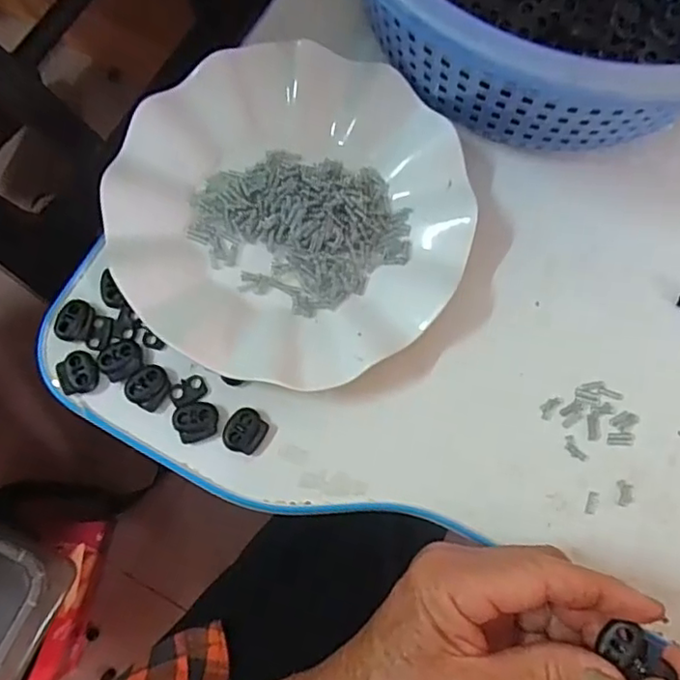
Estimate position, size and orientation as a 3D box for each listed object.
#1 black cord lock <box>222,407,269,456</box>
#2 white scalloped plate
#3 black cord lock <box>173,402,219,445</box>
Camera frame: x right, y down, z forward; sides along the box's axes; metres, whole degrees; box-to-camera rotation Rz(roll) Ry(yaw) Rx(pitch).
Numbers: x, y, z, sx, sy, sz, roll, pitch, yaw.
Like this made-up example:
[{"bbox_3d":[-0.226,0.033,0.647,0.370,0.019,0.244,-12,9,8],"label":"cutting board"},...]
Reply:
[{"bbox_3d":[-0.046,0.044,0.302,0.019,0.004,0.021,26,76,6],"label":"black cord lock"},{"bbox_3d":[-0.025,-0.069,0.319,0.177,0.020,0.177,0,75,-1],"label":"white scalloped plate"},{"bbox_3d":[-0.070,0.039,0.301,0.021,0.004,0.019,-20,76,-6],"label":"black cord lock"}]

